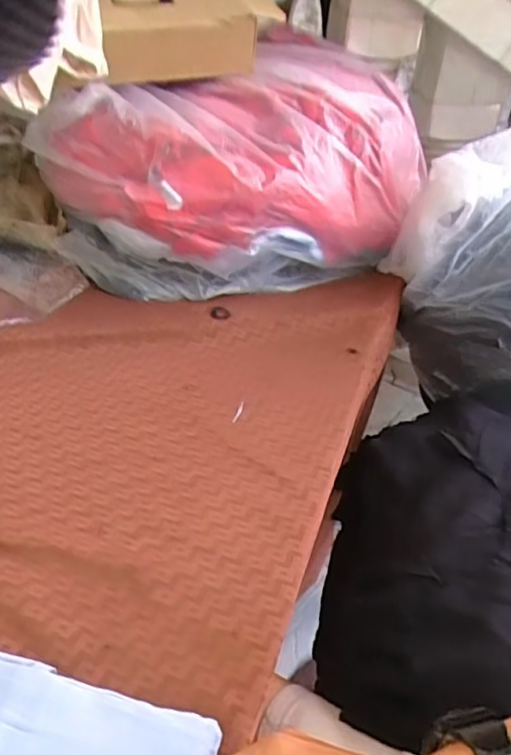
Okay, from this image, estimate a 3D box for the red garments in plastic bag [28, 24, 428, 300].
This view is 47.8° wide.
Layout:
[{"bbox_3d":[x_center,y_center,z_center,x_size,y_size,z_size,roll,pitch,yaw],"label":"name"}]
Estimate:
[{"bbox_3d":[0.003,-0.289,0.826,0.502,0.245,0.304,-27,47,-32],"label":"red garments in plastic bag"}]

